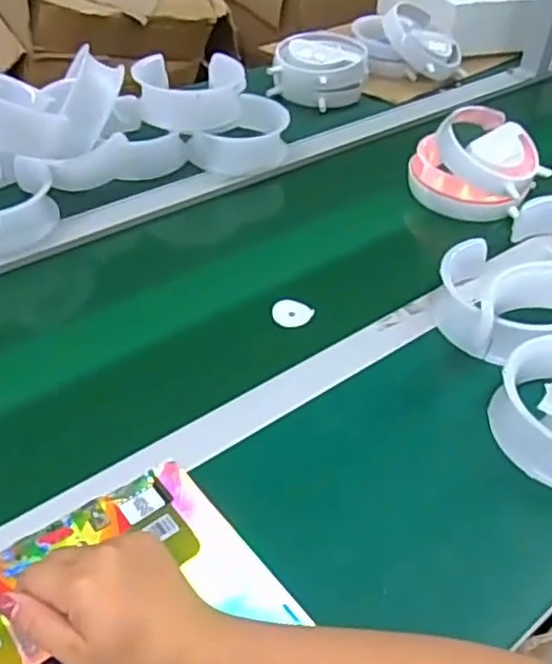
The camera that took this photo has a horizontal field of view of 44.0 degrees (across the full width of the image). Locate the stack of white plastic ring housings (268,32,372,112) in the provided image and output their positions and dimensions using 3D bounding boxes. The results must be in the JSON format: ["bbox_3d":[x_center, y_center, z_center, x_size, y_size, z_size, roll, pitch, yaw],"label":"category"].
[{"bbox_3d":[0.074,-0.425,1.095,0.141,0.067,0.153,20,45,18],"label":"stack of white plastic ring housings"}]

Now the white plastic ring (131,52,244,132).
[{"bbox_3d":[-0.117,-0.344,0.959,0.143,0.073,0.131,6,43,3],"label":"white plastic ring"}]

